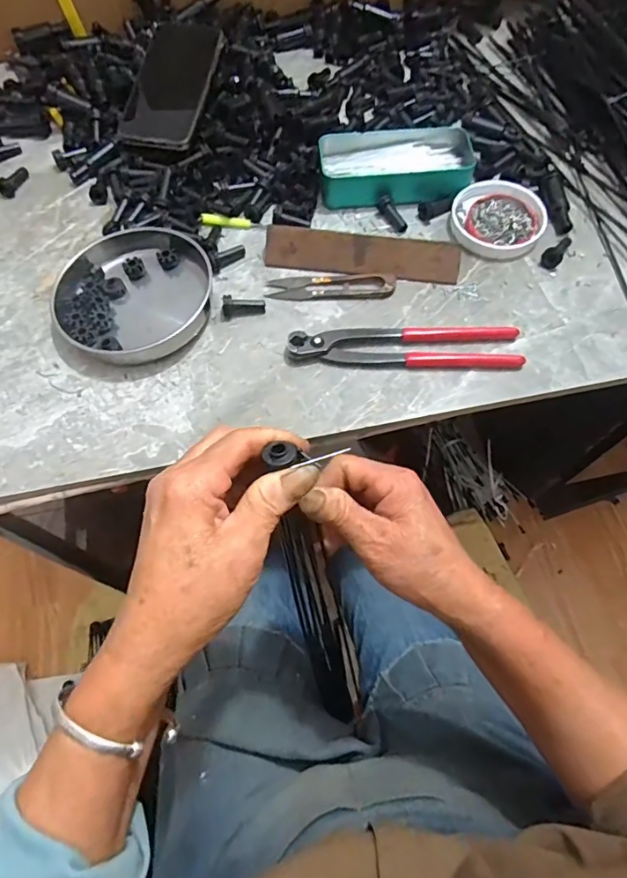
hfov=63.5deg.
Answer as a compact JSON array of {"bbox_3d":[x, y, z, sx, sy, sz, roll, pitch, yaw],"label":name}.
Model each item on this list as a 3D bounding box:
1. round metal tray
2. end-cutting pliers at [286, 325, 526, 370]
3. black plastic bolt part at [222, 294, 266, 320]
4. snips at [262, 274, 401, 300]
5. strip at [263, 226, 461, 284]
[{"bbox_3d":[-0.163,-0.136,0.456,0.136,0.020,0.137,0,64,1],"label":"round metal tray"},{"bbox_3d":[0.078,-0.078,0.435,0.196,0.015,0.037,-1,64,0],"label":"end-cutting pliers"},{"bbox_3d":[-0.063,-0.119,0.455,0.037,0.016,0.012,-6,64,-2],"label":"black plastic bolt part"},{"bbox_3d":[0.017,-0.141,0.466,0.117,0.008,0.026,0,64,1],"label":"snips"},{"bbox_3d":[0.044,-0.172,0.473,0.180,0.036,0.005,7,23,5],"label":"strip"}]

